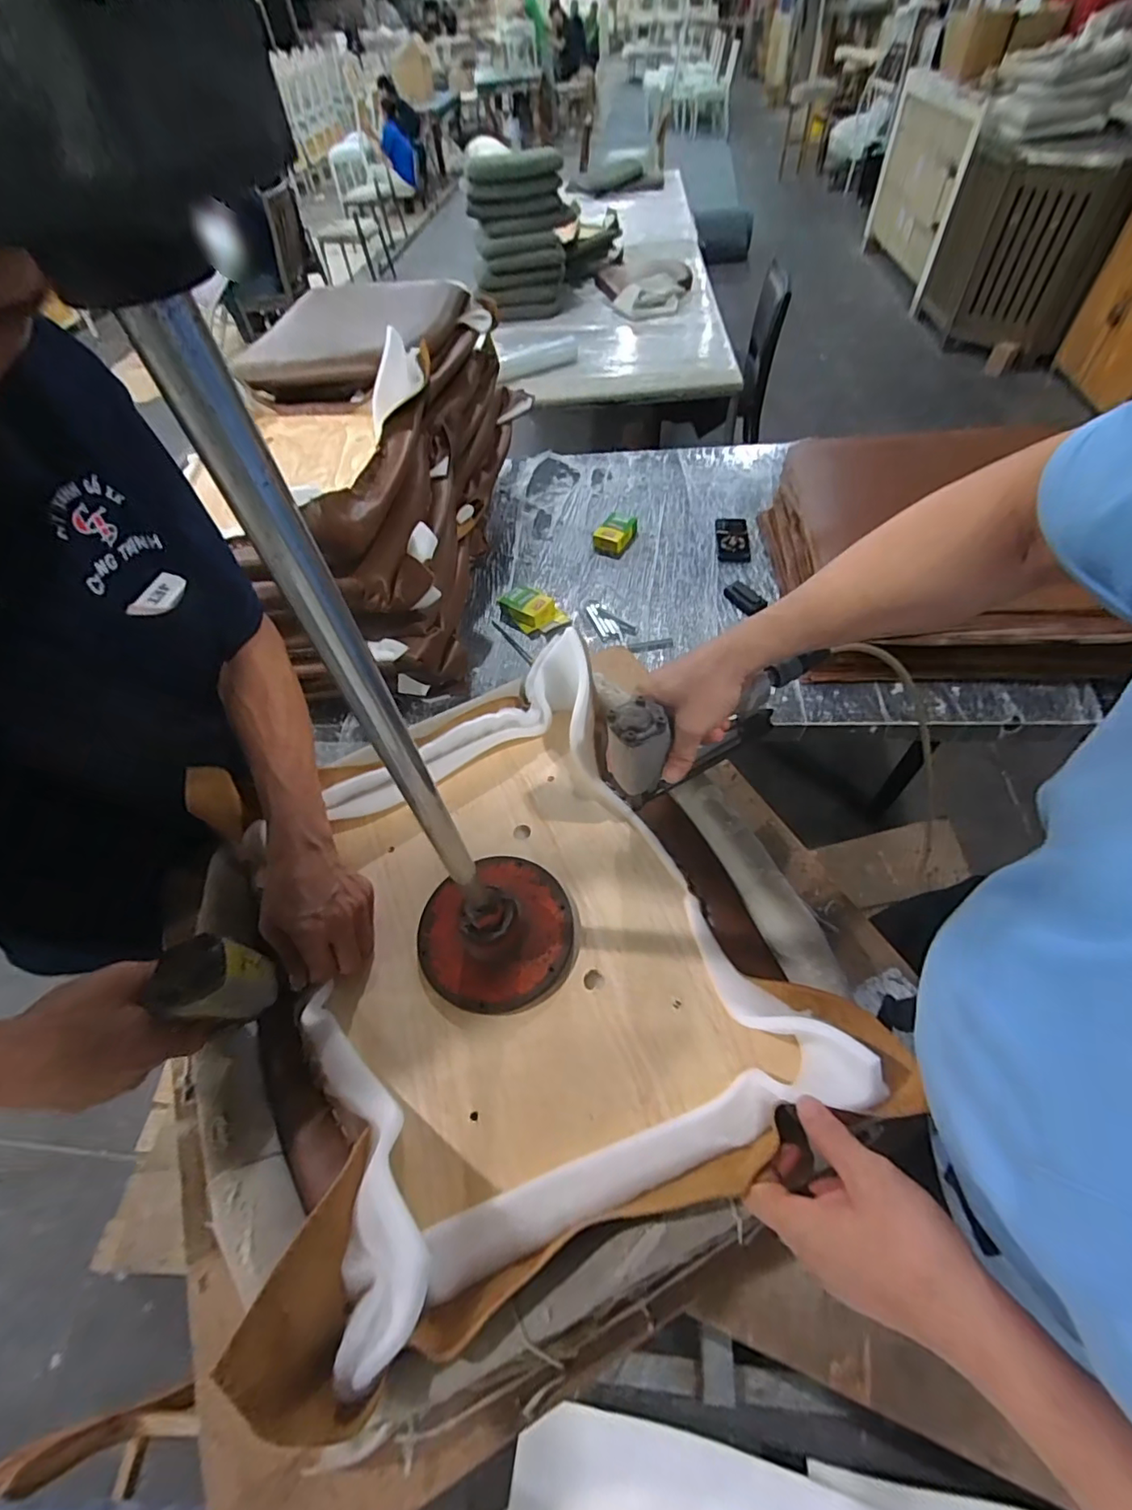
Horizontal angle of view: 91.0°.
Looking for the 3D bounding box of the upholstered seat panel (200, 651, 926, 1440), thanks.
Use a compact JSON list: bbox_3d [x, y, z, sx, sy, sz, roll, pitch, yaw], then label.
[{"bbox_3d":[-0.053,0.141,0.508,0.426,0.100,0.505,-21,56,-10],"label":"upholstered seat panel"}]

